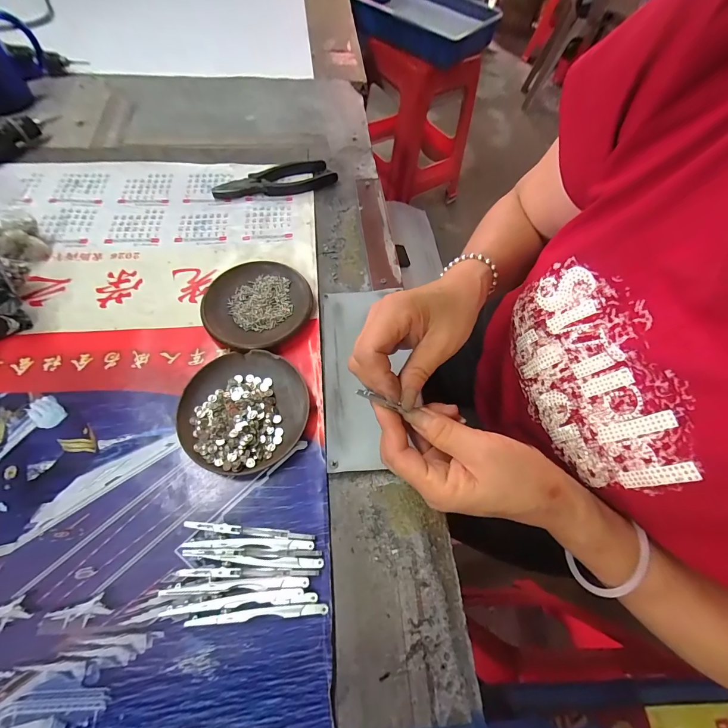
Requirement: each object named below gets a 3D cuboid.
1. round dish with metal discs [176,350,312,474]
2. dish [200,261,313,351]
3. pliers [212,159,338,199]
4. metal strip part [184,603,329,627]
[{"bbox_3d":[-0.111,0.041,0.312,0.112,0.020,0.113,1,62,-2],"label":"round dish with metal discs"},{"bbox_3d":[-0.116,-0.063,0.367,0.108,0.017,0.111,1,62,-2],"label":"dish"},{"bbox_3d":[-0.121,-0.248,0.460,0.161,0.017,0.049,-15,64,-10],"label":"pliers"},{"bbox_3d":[-0.078,0.185,0.248,0.101,0.004,0.007,-2,62,-4],"label":"metal strip part"}]

